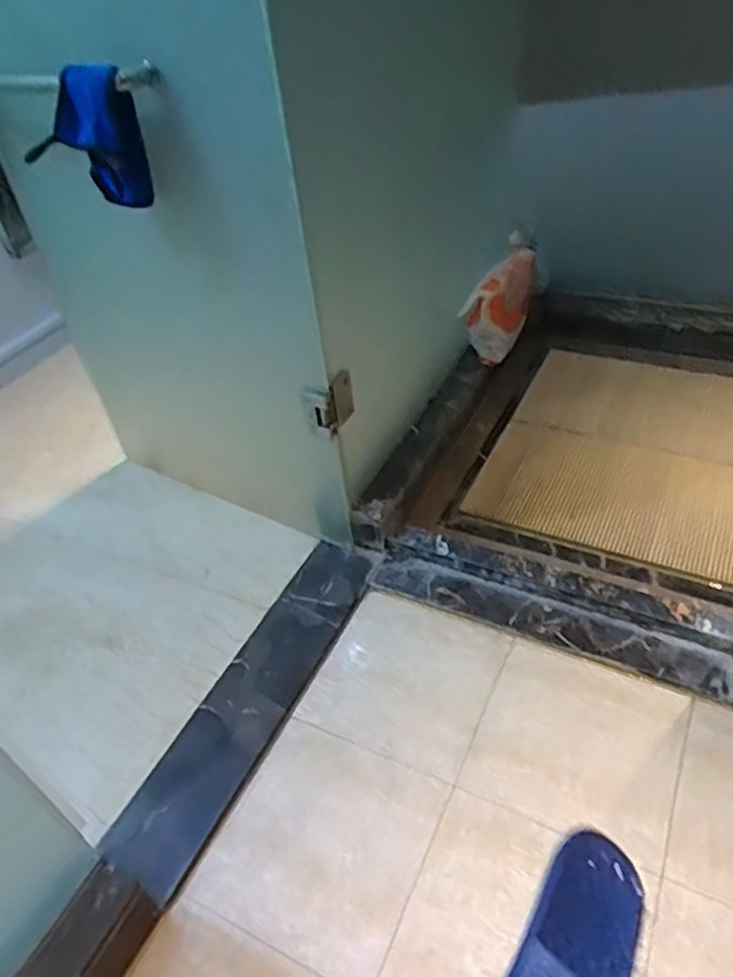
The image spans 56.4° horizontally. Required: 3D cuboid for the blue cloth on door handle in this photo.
[{"bbox_3d":[-0.408,-0.496,1.002,0.163,0.193,0.089,-20,42,-13],"label":"blue cloth on door handle"}]

